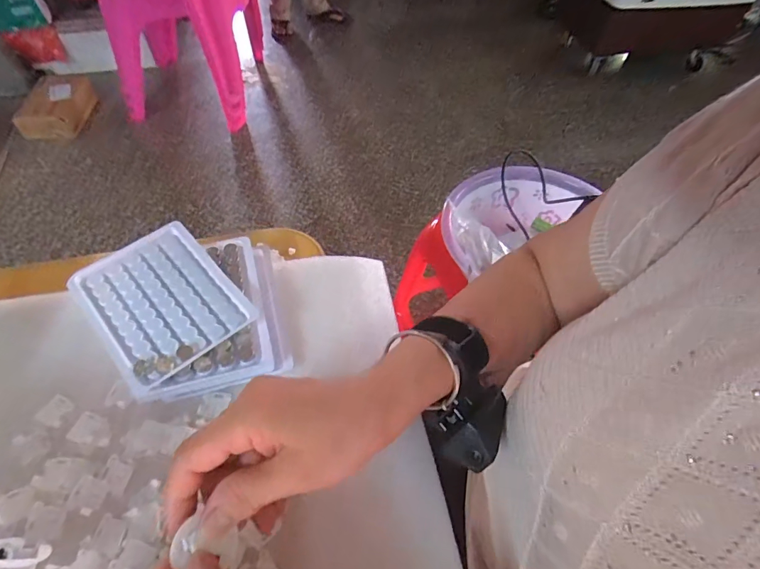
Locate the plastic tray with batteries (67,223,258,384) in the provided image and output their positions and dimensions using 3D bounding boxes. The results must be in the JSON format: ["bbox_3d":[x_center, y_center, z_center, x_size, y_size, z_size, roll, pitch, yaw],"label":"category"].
[{"bbox_3d":[-0.171,0.009,0.335,0.098,0.009,0.128,-37,64,-27],"label":"plastic tray with batteries"}]

